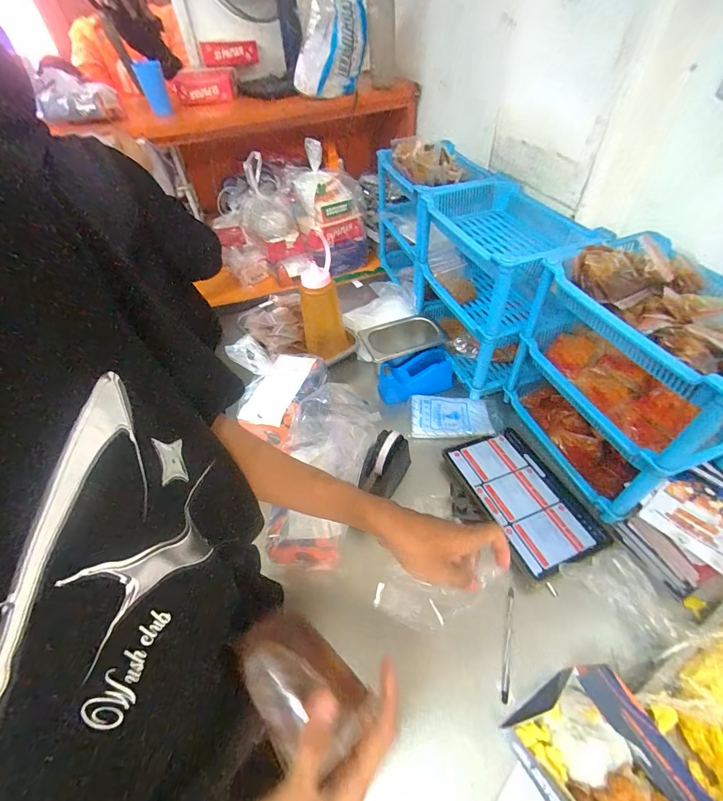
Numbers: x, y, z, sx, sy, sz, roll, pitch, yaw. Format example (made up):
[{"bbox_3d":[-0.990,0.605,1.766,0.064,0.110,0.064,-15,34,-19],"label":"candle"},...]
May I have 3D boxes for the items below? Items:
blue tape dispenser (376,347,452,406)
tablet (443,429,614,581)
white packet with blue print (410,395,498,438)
[{"bbox_3d":[0.112,-0.051,0.775,0.156,0.061,0.067,-15,49,-9],"label":"blue tape dispenser"},{"bbox_3d":[0.272,0.158,0.616,0.156,0.010,0.241,-16,52,-17],"label":"tablet"},{"bbox_3d":[0.187,0.033,0.739,0.174,0.016,0.100,2,48,6],"label":"white packet with blue print"}]

